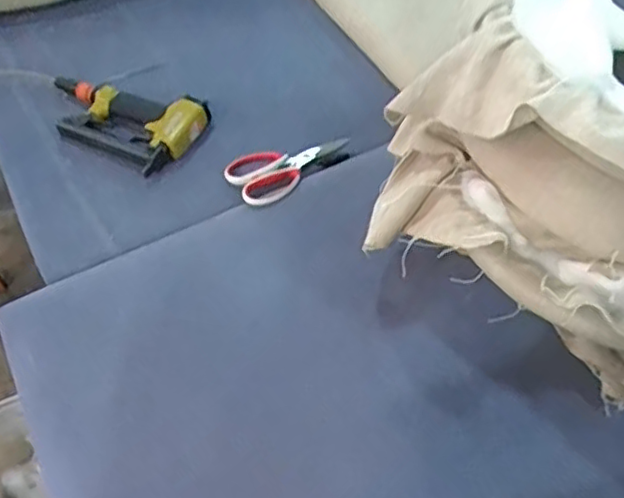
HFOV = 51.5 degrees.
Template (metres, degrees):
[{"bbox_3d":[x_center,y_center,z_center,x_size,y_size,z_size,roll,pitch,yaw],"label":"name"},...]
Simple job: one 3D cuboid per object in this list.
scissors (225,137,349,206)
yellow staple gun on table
[{"bbox_3d":[-0.027,-0.117,0.904,0.180,0.019,0.087,-26,60,-12],"label":"scissors"},{"bbox_3d":[-0.287,-0.197,0.950,0.251,0.036,0.136,20,62,15],"label":"yellow staple gun on table"}]

